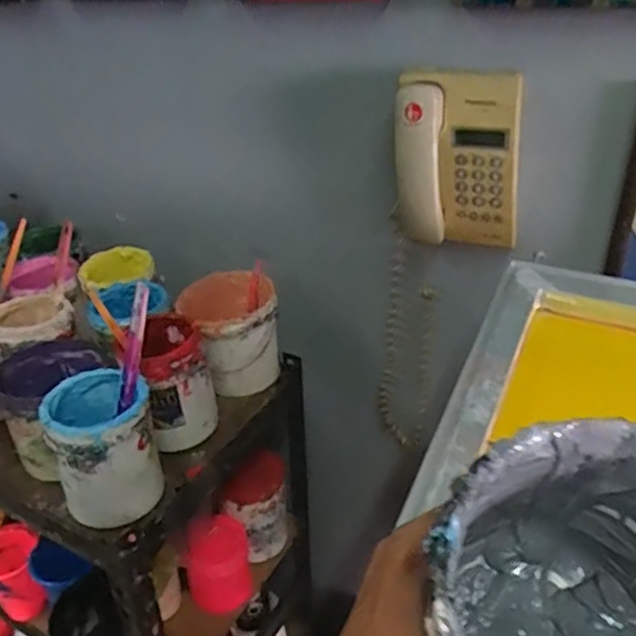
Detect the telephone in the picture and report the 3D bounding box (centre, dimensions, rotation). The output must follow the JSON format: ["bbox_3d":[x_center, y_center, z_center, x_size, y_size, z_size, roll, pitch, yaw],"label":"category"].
[{"bbox_3d":[0.148,-0.161,0.713,0.134,0.184,0.051,5,32,10],"label":"telephone"}]

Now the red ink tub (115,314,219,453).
[{"bbox_3d":[-0.171,0.076,0.784,0.097,0.130,0.110,-14,34,-19],"label":"red ink tub"}]

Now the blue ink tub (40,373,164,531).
[{"bbox_3d":[-0.216,0.131,0.691,0.097,0.129,0.095,-1,32,0],"label":"blue ink tub"}]

